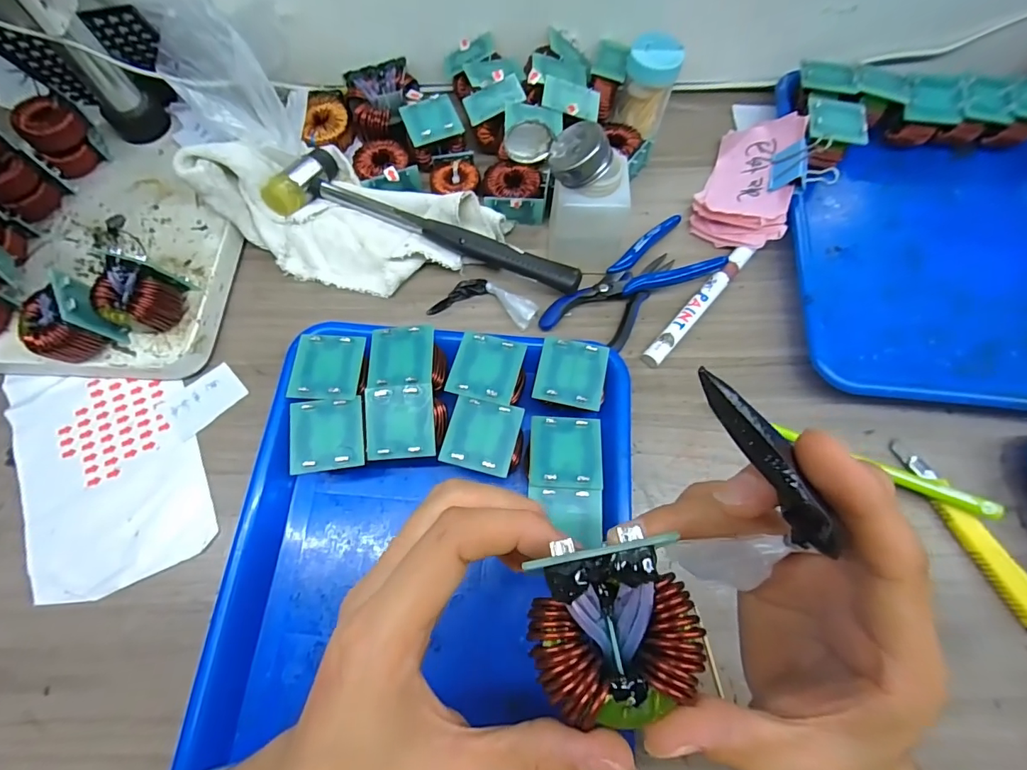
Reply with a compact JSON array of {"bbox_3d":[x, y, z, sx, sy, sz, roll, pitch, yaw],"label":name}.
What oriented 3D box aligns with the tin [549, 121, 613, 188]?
[{"bbox_3d":[0.044,-0.155,0.314,0.039,0.019,0.038,-41,60,12],"label":"tin"}]

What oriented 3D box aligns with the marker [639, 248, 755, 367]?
[{"bbox_3d":[0.151,-0.066,0.379,0.015,0.015,0.137,40,74,13],"label":"marker"}]

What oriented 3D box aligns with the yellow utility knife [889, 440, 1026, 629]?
[{"bbox_3d":[0.310,0.099,0.314,0.020,0.015,0.137,-26,72,-9],"label":"yellow utility knife"}]

